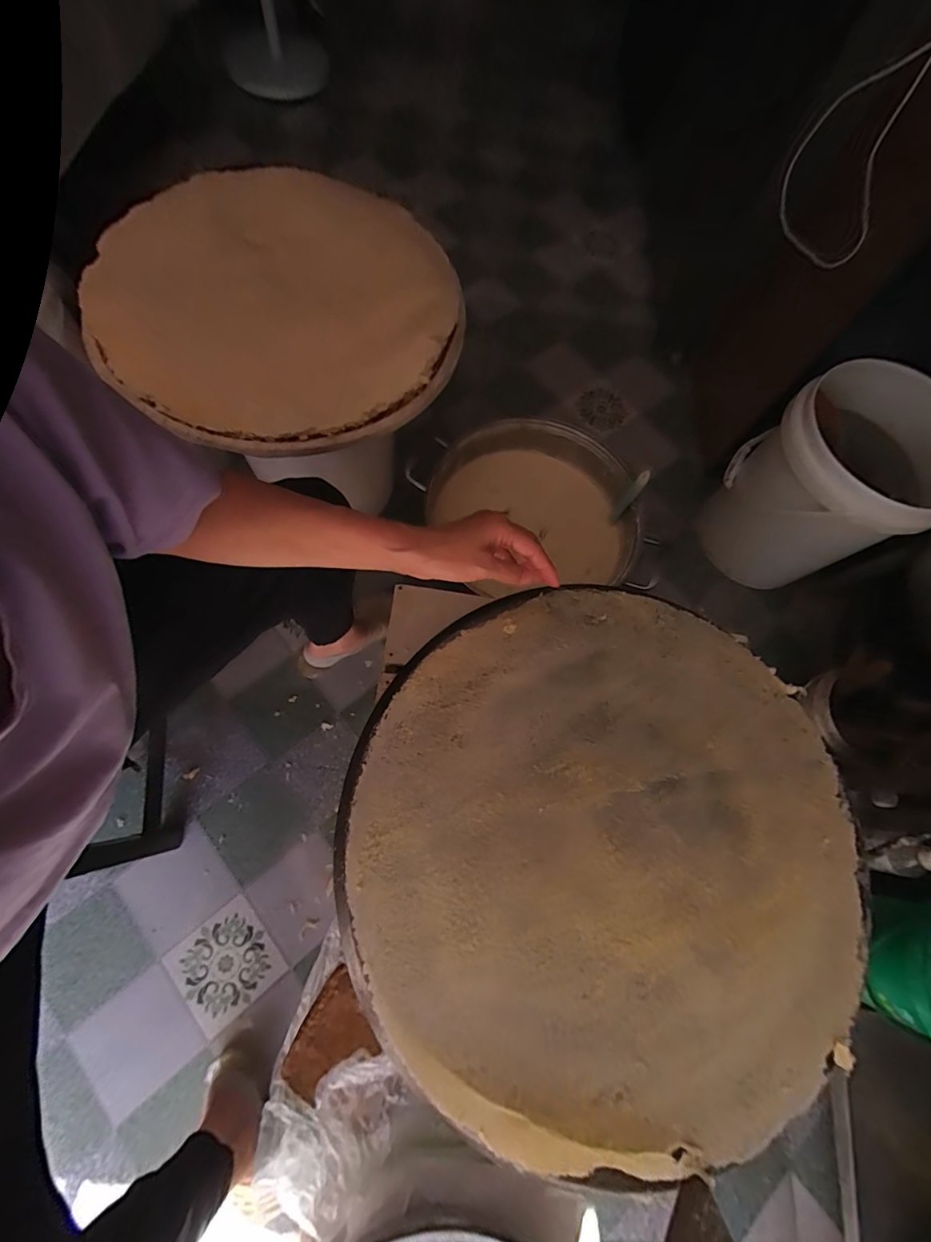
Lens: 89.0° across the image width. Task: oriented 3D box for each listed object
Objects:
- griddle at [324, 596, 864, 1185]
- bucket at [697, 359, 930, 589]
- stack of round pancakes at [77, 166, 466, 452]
[{"bbox_3d":[0.129,0.194,0.437,0.460,0.025,0.460,1,72,-2],"label":"griddle"},{"bbox_3d":[0.684,-0.262,0.913,0.328,0.335,0.299,2,71,-5],"label":"bucket"},{"bbox_3d":[-0.247,-0.447,0.653,0.467,0.061,0.483,38,72,7],"label":"stack of round pancakes"}]

